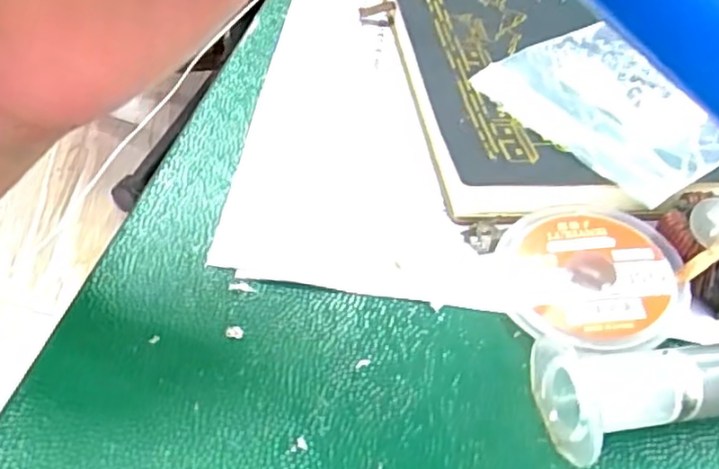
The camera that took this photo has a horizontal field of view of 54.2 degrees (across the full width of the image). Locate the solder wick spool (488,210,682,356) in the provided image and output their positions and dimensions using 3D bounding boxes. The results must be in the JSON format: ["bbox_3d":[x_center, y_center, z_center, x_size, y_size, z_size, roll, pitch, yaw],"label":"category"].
[{"bbox_3d":[0.067,0.013,0.206,0.051,0.009,0.050,4,47,-5],"label":"solder wick spool"}]

